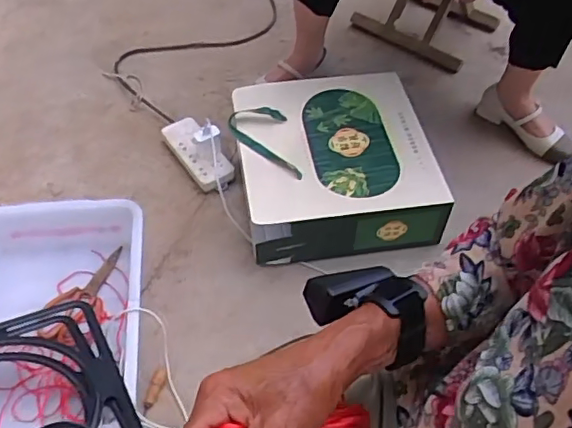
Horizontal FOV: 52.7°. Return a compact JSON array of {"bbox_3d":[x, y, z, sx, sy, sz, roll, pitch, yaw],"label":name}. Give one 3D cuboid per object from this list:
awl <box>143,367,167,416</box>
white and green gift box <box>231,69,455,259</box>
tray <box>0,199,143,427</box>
[{"bbox_3d":[-0.202,0.274,0.890,0.020,0.016,0.077,12,53,3],"label":"awl"},{"bbox_3d":[0.086,-0.105,1.114,0.355,0.113,0.367,-6,52,-11],"label":"white and green gift box"},{"bbox_3d":[-0.387,0.171,0.910,0.315,0.117,0.403,-4,51,-9],"label":"tray"}]

